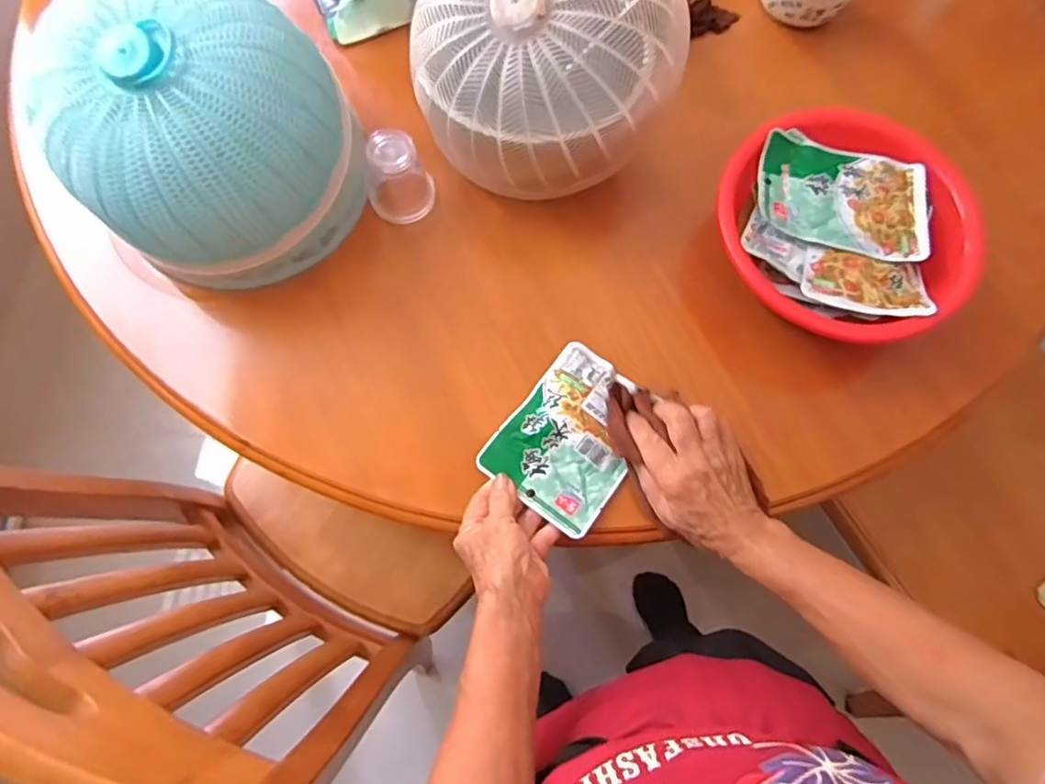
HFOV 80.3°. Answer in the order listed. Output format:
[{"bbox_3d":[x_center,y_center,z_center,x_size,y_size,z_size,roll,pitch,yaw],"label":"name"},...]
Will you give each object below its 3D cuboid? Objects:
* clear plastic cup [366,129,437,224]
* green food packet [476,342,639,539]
[{"bbox_3d":[-0.124,-0.215,0.610,0.062,0.088,0.059,0,69,1],"label":"clear plastic cup"},{"bbox_3d":[0.046,0.038,0.548,0.109,0.013,0.145,34,74,13],"label":"green food packet"}]

